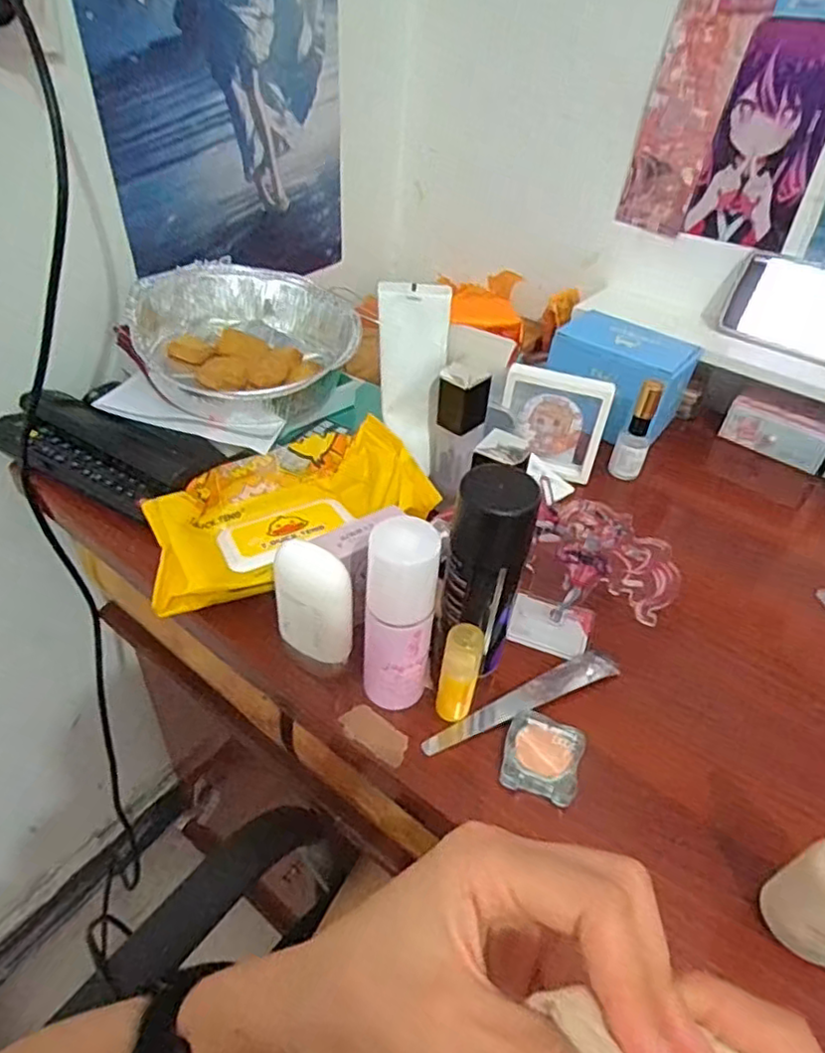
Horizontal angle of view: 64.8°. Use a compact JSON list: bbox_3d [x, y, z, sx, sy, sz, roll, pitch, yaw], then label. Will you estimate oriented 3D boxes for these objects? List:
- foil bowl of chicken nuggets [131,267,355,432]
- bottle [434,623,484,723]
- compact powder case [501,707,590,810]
[{"bbox_3d":[-0.138,-0.162,0.565,0.183,0.061,0.196,-19,47,-26],"label":"foil bowl of chicken nuggets"},{"bbox_3d":[0.026,0.085,0.373,0.020,0.071,0.015,7,41,1],"label":"bottle"},{"bbox_3d":[0.076,0.132,0.376,0.042,0.013,0.048,16,42,11],"label":"compact powder case"}]

